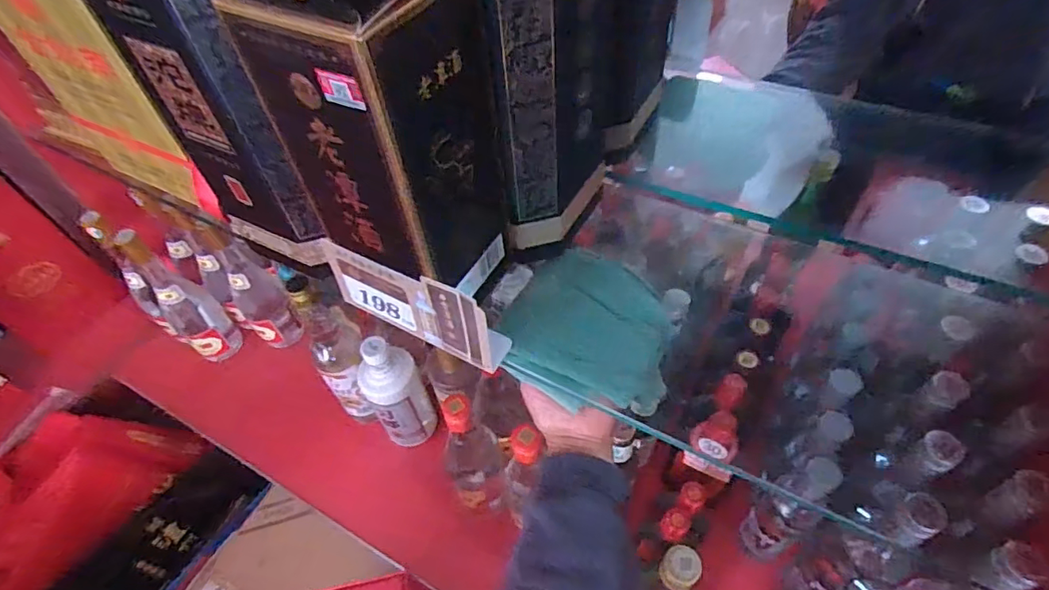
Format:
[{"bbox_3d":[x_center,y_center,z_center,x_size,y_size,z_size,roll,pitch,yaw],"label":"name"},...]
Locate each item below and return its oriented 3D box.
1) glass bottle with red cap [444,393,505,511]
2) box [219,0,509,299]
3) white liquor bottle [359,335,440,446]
[{"bbox_3d":[-0.061,0.182,0.635,0.057,0.200,0.074,-13,52,-5],"label":"glass bottle with red cap"},{"bbox_3d":[-0.091,-0.104,0.377,0.116,0.221,0.110,23,58,21],"label":"box"},{"bbox_3d":[-0.170,0.133,0.721,0.075,0.205,0.060,-23,54,-13],"label":"white liquor bottle"}]

